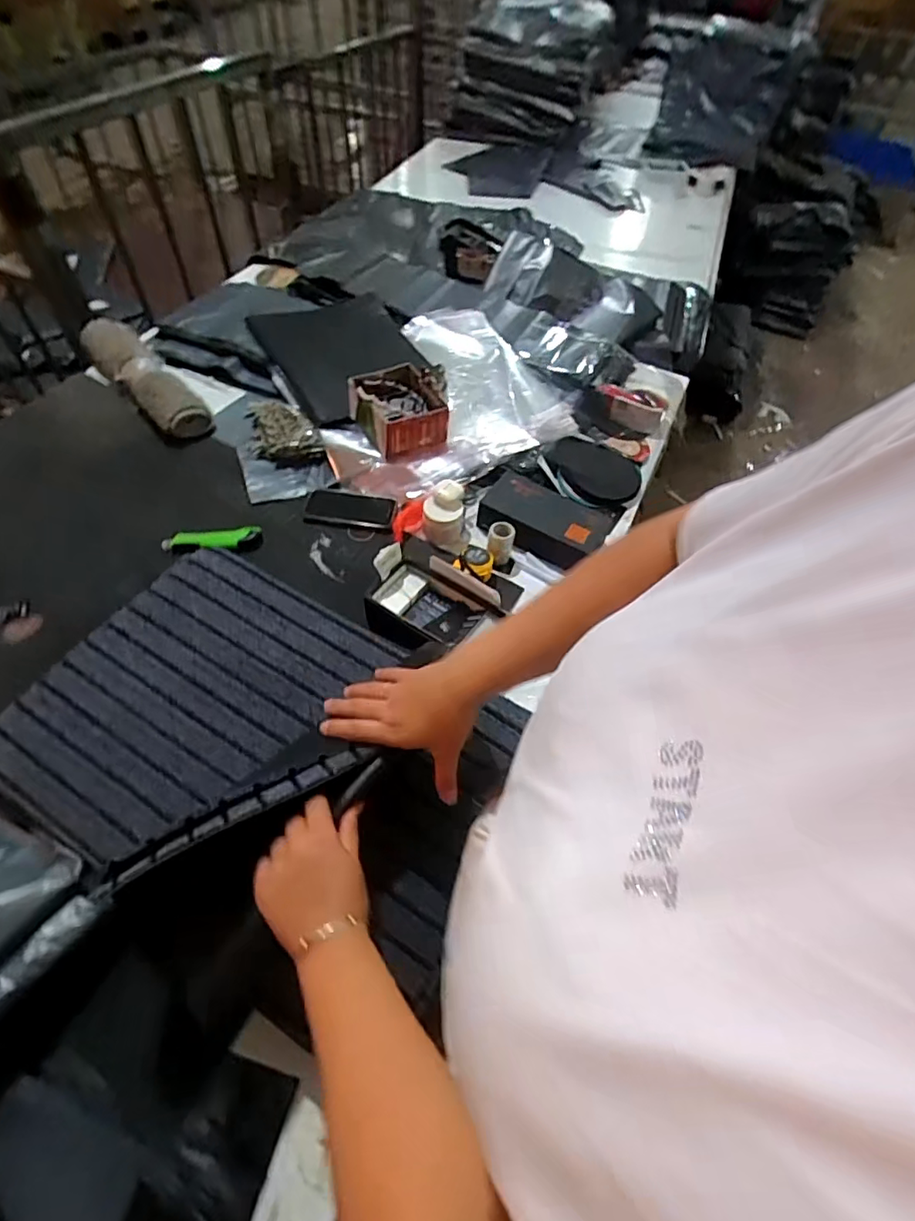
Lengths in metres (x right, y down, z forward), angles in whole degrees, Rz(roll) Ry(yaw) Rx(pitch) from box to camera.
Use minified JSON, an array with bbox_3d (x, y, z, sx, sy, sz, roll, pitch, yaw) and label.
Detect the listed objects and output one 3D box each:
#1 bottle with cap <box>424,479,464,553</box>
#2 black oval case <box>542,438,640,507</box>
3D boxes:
[{"bbox_3d":[-0.025,-0.162,0.985,0.069,0.103,0.085,1,54,-3],"label":"bottle with cap"},{"bbox_3d":[0.270,-0.273,1.087,0.194,0.037,0.170,-14,56,-14],"label":"black oval case"}]

